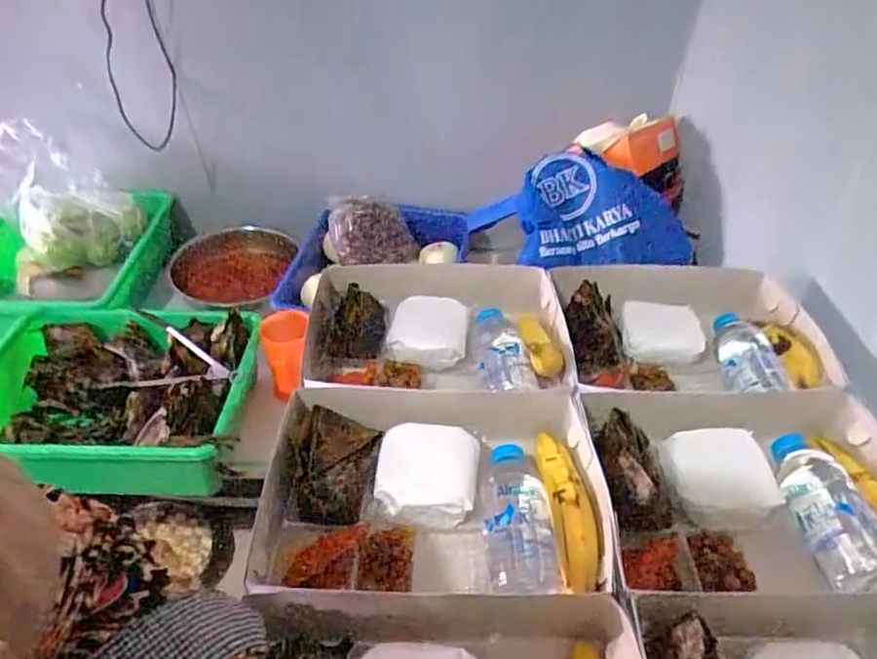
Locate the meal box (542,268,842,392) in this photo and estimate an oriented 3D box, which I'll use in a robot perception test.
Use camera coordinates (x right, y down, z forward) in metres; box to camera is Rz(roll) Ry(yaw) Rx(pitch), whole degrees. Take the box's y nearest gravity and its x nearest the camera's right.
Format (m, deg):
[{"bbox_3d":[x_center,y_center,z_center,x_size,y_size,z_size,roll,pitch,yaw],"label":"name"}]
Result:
[{"bbox_3d":[0.287,-0.001,0.720,0.278,0.083,0.164,2,41,2],"label":"meal box"}]

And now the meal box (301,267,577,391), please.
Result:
[{"bbox_3d":[-0.003,0.020,0.709,0.281,0.093,0.204,0,41,-1],"label":"meal box"}]

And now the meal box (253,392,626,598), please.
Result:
[{"bbox_3d":[-0.004,0.150,0.551,0.289,0.079,0.207,0,41,-1],"label":"meal box"}]

